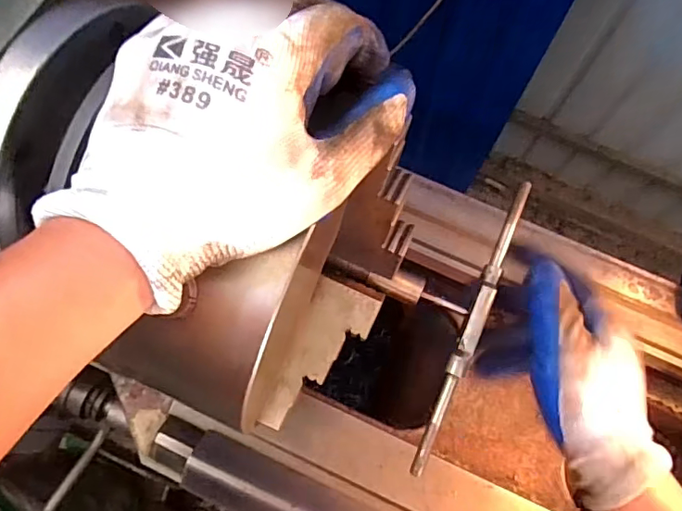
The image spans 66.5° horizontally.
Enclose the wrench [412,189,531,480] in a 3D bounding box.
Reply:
[{"bbox_3d":[0.085,0.042,0.329,0.012,0.011,0.195,23,80,6],"label":"wrench"}]

